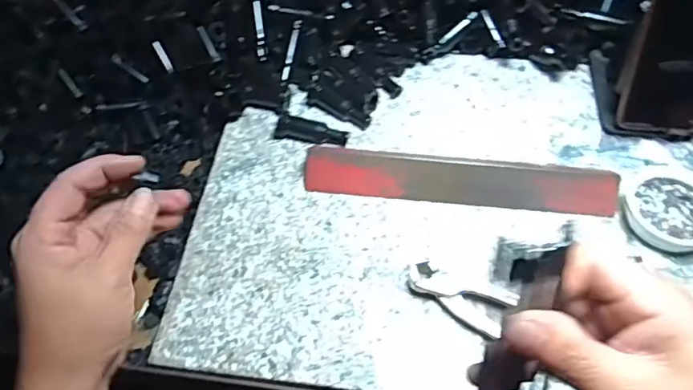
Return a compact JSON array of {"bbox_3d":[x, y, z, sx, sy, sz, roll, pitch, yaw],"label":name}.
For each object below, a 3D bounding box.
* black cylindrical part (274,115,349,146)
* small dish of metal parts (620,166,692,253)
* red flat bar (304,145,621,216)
[{"bbox_3d":[-0.032,-0.057,0.521,0.066,0.021,0.016,8,56,7],"label":"black cylindrical part"},{"bbox_3d":[0.262,0.007,0.457,0.076,0.018,0.078,-21,58,-12],"label":"small dish of metal parts"},{"bbox_3d":[0.094,-0.012,0.481,0.255,0.019,0.031,6,56,5],"label":"red flat bar"}]

